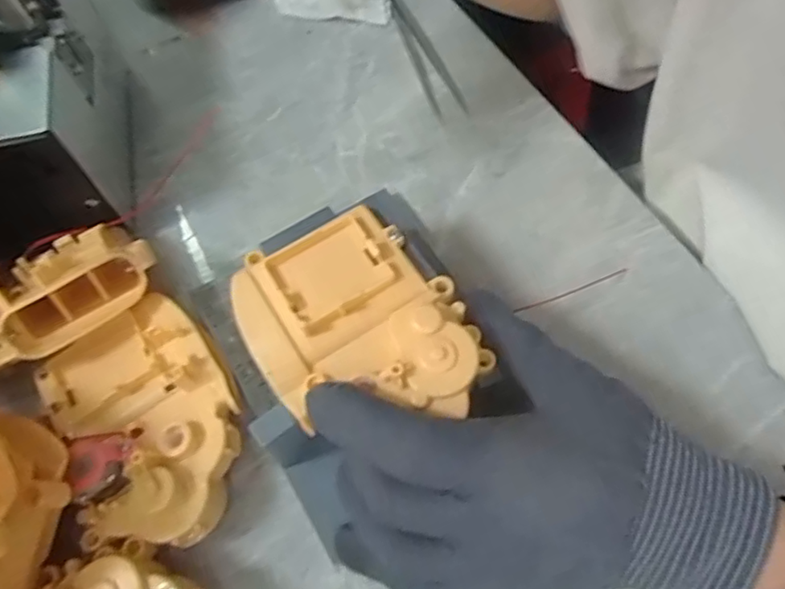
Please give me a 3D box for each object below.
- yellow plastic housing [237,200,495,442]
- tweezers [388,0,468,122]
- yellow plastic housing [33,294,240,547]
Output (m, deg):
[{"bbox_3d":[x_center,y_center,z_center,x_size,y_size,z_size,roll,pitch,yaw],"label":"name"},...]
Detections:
[{"bbox_3d":[-0.013,0.009,0.223,0.074,0.016,0.088,-25,66,-14],"label":"yellow plastic housing"},{"bbox_3d":[0.014,-0.152,0.359,0.018,0.014,0.117,-18,65,-7],"label":"tweezers"},{"bbox_3d":[-0.097,0.047,0.241,0.065,0.020,0.097,-32,68,-13],"label":"yellow plastic housing"}]

